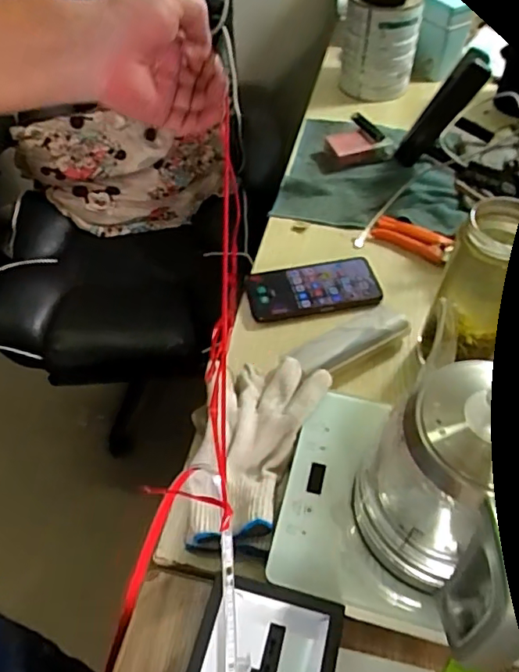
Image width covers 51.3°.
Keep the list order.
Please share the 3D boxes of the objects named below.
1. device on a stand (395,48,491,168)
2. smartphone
[{"bbox_3d":[0.259,-0.321,0.783,0.041,0.185,0.034,21,51,-13],"label":"device on a stand"},{"bbox_3d":[0.066,-0.061,0.674,0.164,0.013,0.080,-8,52,-5],"label":"smartphone"}]

